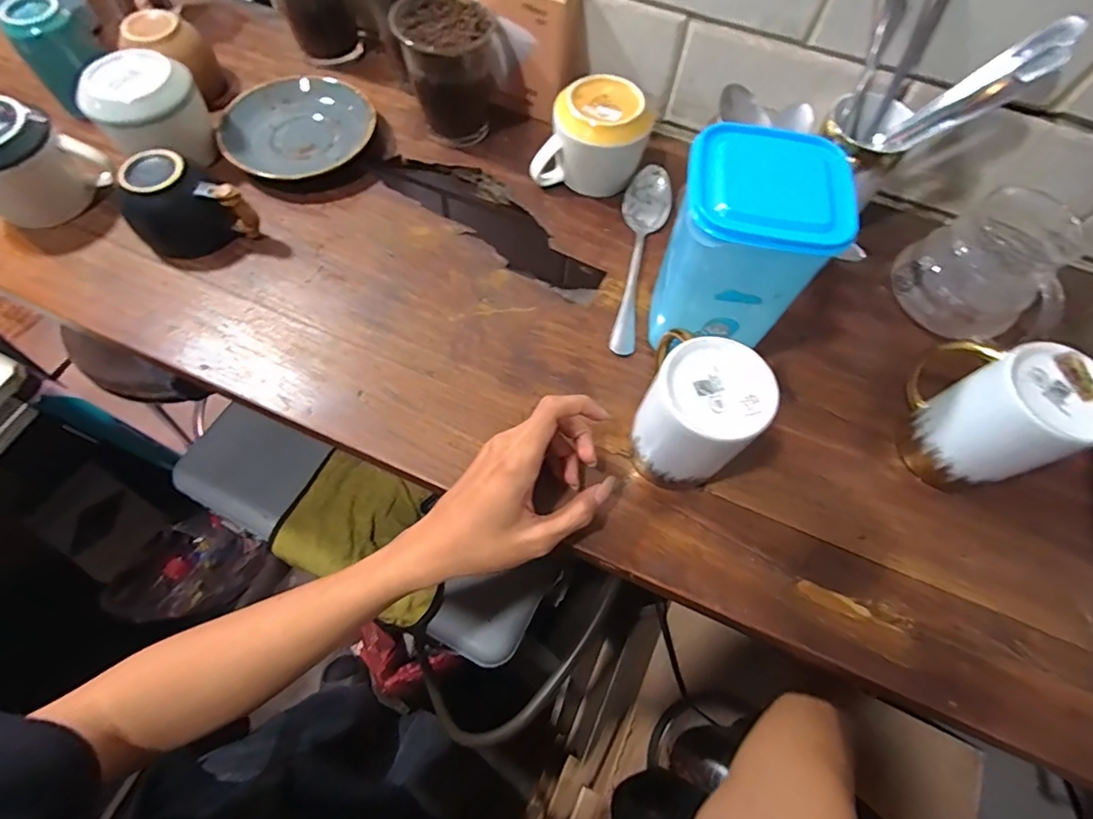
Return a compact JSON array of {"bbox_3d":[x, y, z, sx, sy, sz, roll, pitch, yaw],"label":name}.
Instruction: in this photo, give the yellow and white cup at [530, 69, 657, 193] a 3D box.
[{"bbox_3d":[0.045,-0.256,0.477,0.098,0.073,0.071,11,67,4],"label":"yellow and white cup"}]

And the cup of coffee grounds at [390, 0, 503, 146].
[{"bbox_3d":[-0.089,-0.326,0.495,0.087,0.114,0.086,0,67,-1],"label":"cup of coffee grounds"}]

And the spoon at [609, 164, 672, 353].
[{"bbox_3d":[0.079,-0.141,0.460,0.042,0.017,0.199,15,67,5],"label":"spoon"}]

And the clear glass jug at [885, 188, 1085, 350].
[{"bbox_3d":[0.366,-0.112,0.424,0.099,0.096,0.109,-34,71,-14],"label":"clear glass jug"}]

